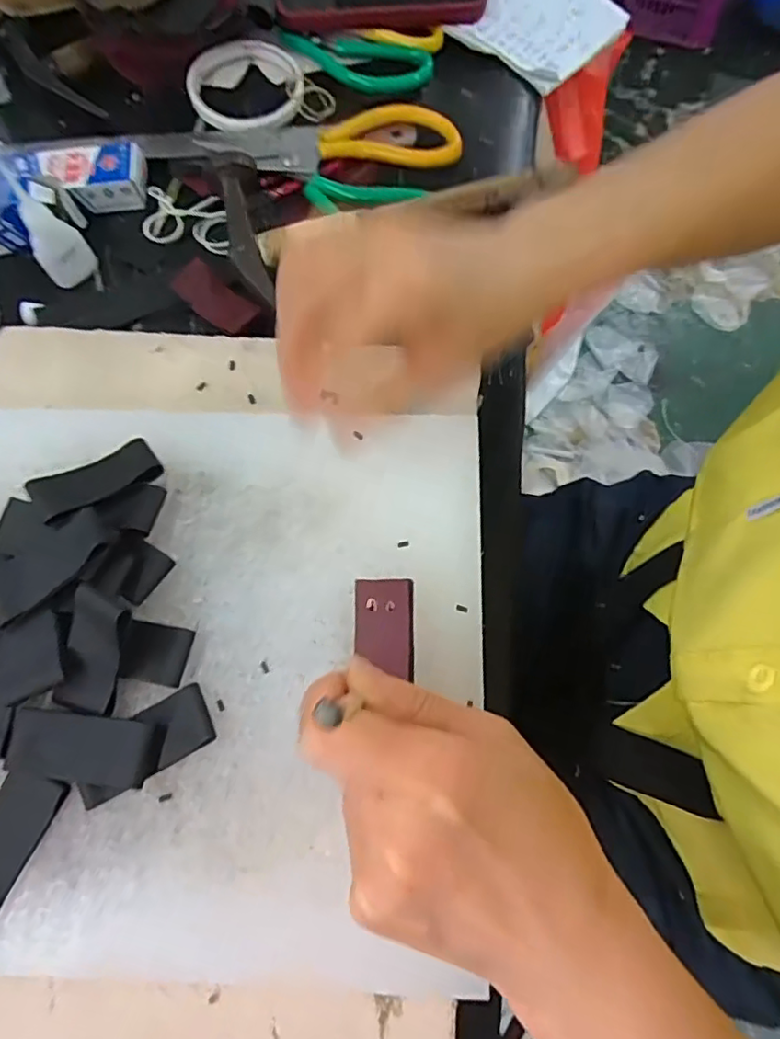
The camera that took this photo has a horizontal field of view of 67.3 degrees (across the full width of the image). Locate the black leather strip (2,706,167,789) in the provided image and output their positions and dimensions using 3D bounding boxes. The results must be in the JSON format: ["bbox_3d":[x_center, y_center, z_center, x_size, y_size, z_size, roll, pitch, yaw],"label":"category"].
[{"bbox_3d":[-0.132,0.098,0.253,0.062,0.008,0.026,6,71,3],"label":"black leather strip"}]

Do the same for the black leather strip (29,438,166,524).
[{"bbox_3d":[-0.145,-0.020,0.291,0.058,0.005,0.031,-31,54,-24],"label":"black leather strip"}]

